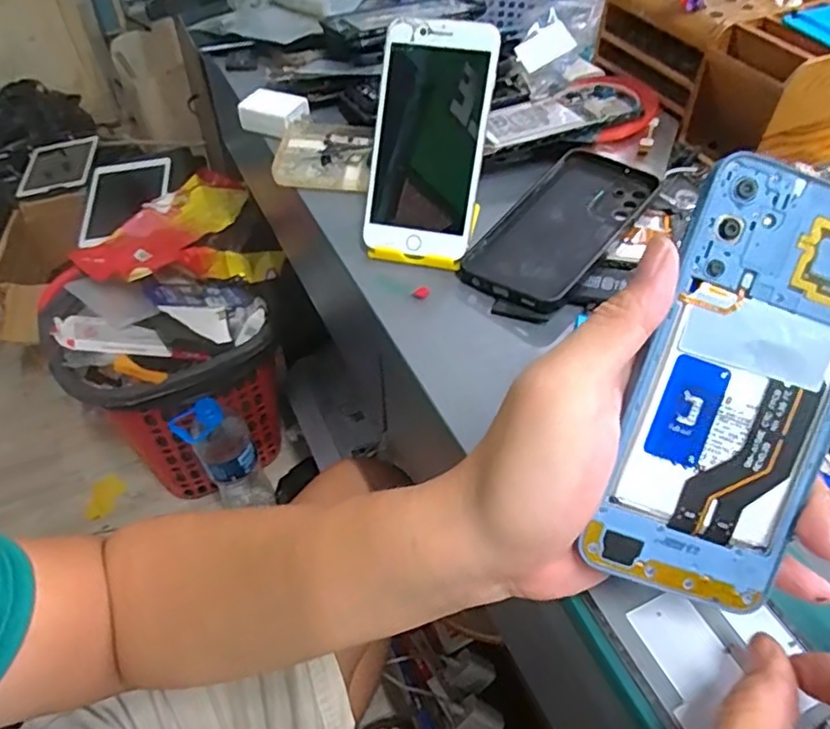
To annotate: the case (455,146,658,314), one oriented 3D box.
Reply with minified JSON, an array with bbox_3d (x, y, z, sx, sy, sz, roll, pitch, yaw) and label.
[{"bbox_3d":[0.107,-0.102,0.451,0.082,0.008,0.162,27,63,27],"label":"case"}]

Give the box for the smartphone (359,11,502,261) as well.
[{"bbox_3d":[0.009,-0.154,0.434,0.076,0.153,0.014,11,13,10],"label":"smartphone"}]

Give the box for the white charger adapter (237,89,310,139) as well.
[{"bbox_3d":[-0.130,-0.231,0.566,0.060,0.027,0.039,21,52,18],"label":"white charger adapter"}]

